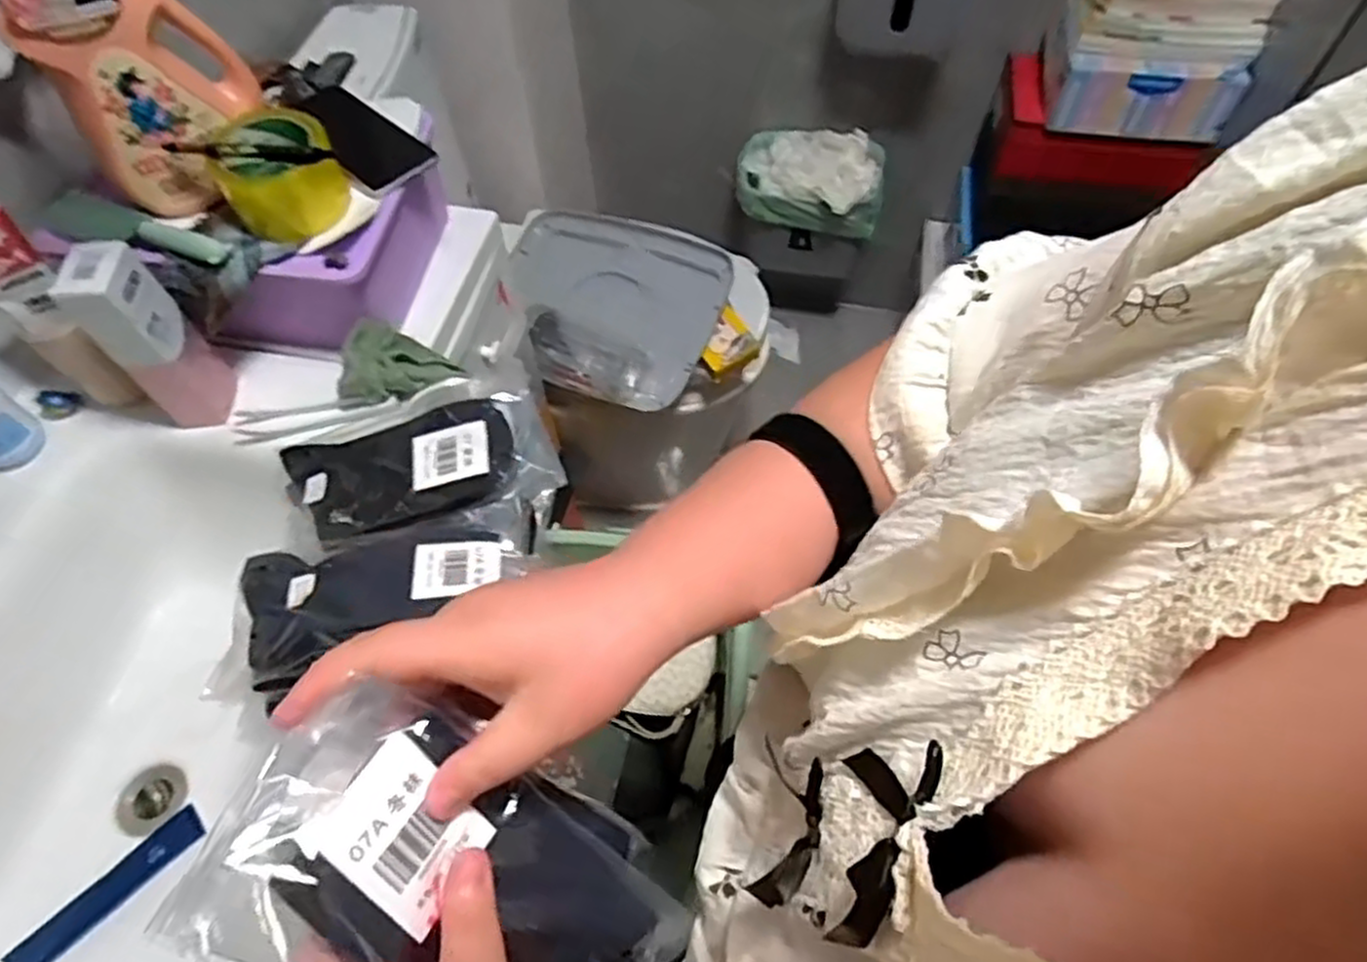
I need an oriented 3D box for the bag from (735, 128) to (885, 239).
[{"bbox_3d":[0.239,-0.567,1.447,0.275,0.120,0.164,7,60,6],"label":"bag"}]

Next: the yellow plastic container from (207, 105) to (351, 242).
[{"bbox_3d":[-0.354,-0.273,0.663,0.097,0.064,0.102,-21,61,-11],"label":"yellow plastic container"}]

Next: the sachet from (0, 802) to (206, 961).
[{"bbox_3d":[-0.482,0.344,0.635,0.033,0.014,0.156,38,67,21],"label":"sachet"}]

